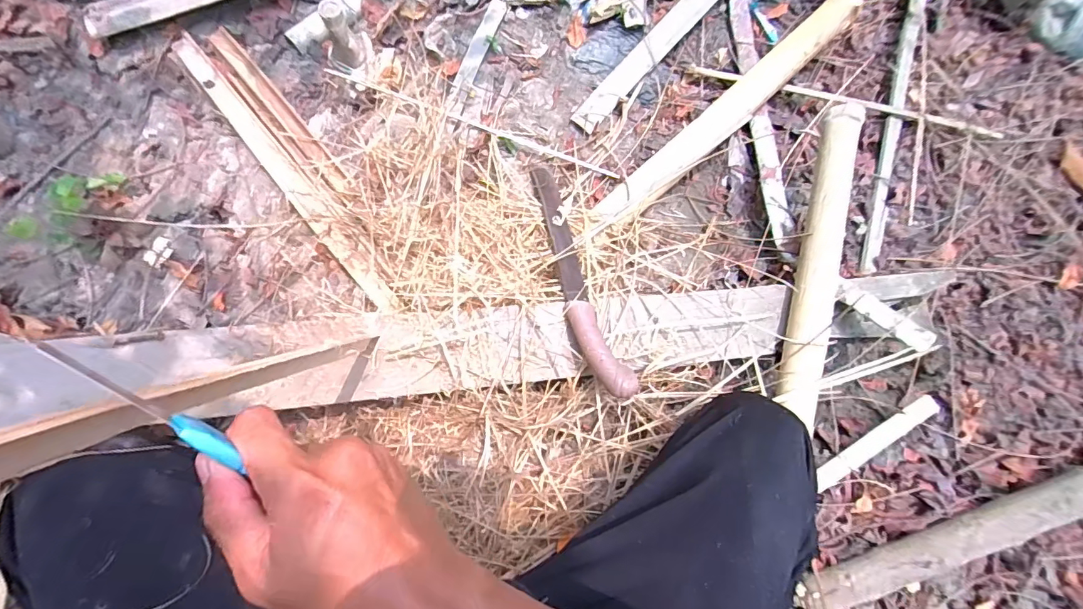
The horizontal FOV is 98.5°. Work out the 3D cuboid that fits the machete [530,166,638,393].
[{"bbox_3d":[0.043,-0.058,0.626,0.052,0.028,0.391,-11,53,-4],"label":"machete"}]

